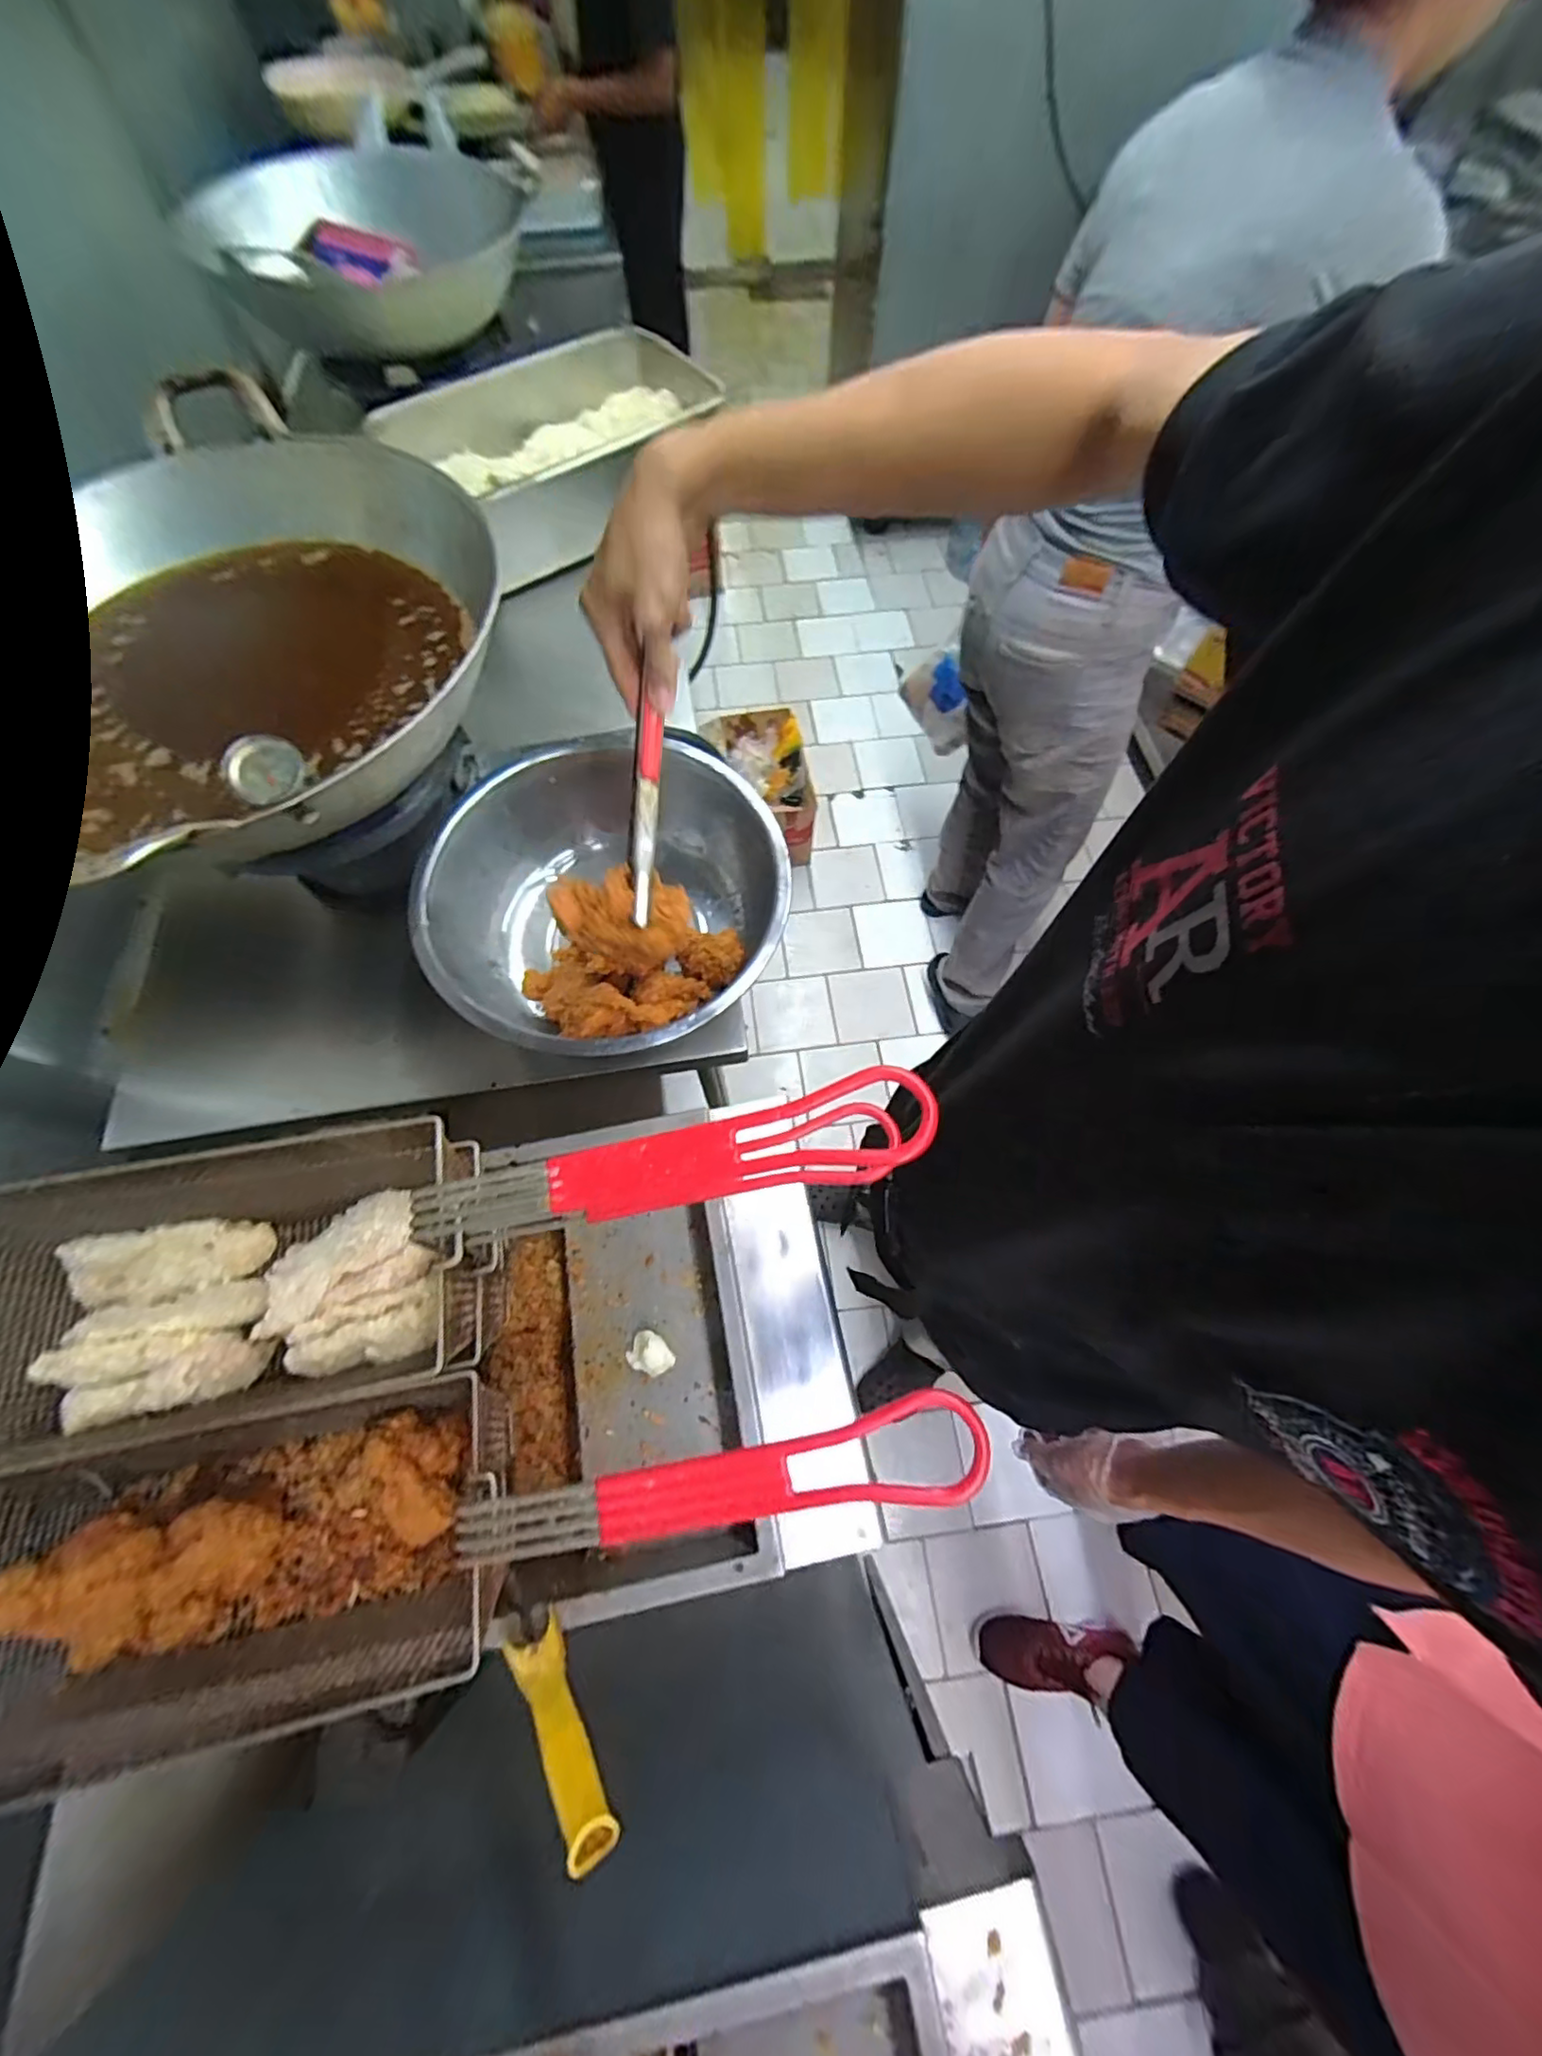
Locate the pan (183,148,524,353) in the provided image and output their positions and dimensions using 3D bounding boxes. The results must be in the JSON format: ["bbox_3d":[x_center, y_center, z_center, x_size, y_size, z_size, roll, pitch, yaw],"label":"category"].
[{"bbox_3d":[-0.680,-1.314,1.089,0.496,0.152,0.506,0,66,0],"label":"pan"}]

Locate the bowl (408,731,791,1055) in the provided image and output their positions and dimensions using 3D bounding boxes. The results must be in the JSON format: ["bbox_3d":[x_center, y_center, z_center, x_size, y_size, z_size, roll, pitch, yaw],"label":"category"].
[{"bbox_3d":[-0.178,-0.132,0.718,0.352,0.141,0.363,0,66,0],"label":"bowl"}]

